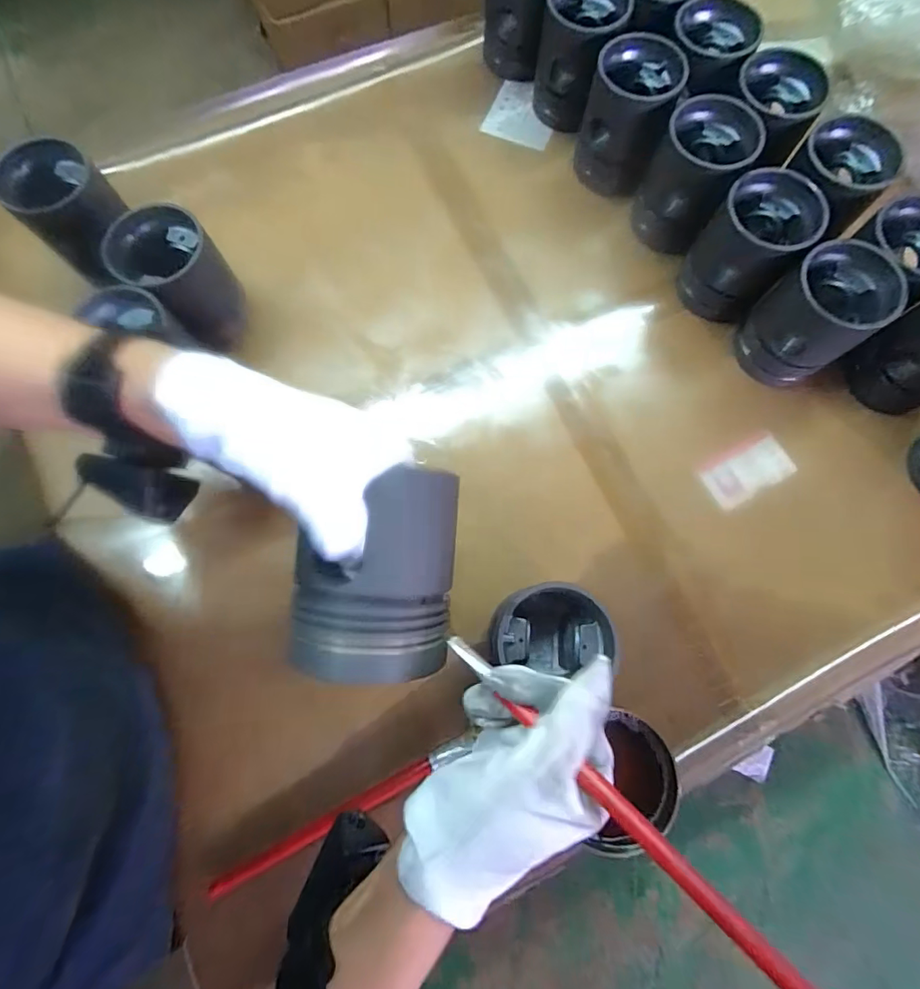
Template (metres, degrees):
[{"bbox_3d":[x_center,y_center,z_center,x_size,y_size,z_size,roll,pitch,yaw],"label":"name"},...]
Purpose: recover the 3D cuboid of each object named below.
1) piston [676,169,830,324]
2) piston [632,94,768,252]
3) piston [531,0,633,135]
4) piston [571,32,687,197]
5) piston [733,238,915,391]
[{"bbox_3d":[0.295,-0.255,0.497,0.094,0.104,0.108,41,80,10],"label":"piston"},{"bbox_3d":[0.248,-0.342,0.518,0.095,0.104,0.101,26,78,7],"label":"piston"},{"bbox_3d":[0.140,-0.521,0.566,0.092,0.102,0.104,21,78,6],"label":"piston"},{"bbox_3d":[0.187,-0.423,0.538,0.092,0.107,0.092,23,78,6],"label":"piston"},{"bbox_3d":[0.346,-0.174,0.474,0.102,0.105,0.093,0,76,1],"label":"piston"}]

